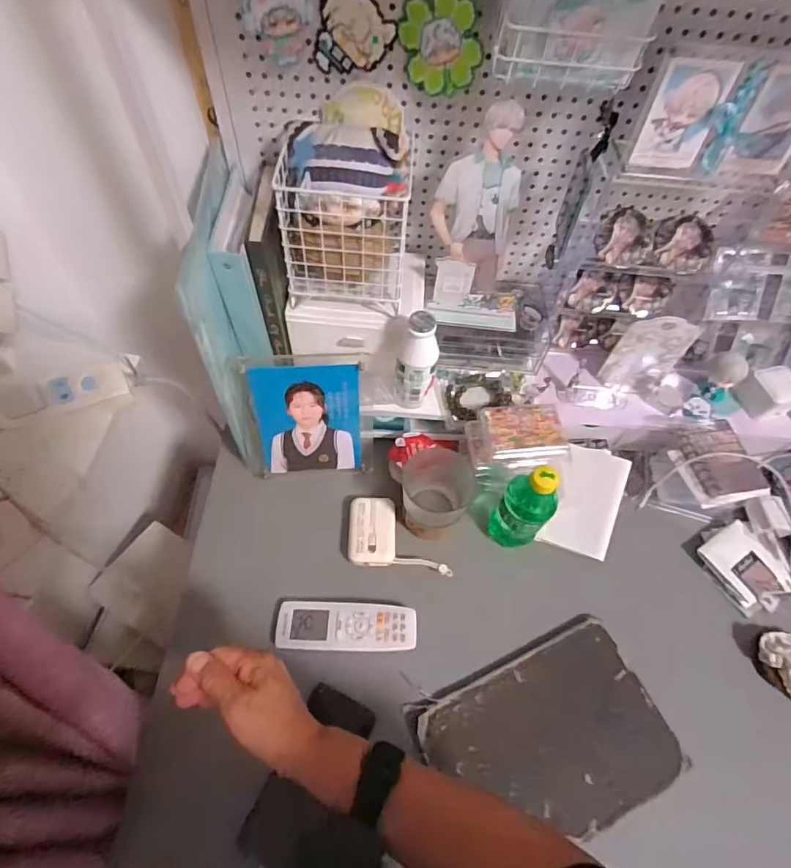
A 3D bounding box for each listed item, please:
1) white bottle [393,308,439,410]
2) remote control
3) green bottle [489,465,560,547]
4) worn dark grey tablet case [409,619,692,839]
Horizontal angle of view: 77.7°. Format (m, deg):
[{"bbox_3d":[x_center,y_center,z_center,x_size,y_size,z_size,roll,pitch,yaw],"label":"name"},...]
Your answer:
[{"bbox_3d":[0.026,-0.086,0.608,0.047,0.139,0.040,10,58,3],"label":"white bottle"},{"bbox_3d":[-0.056,0.224,0.574,0.158,0.013,0.056,1,55,3],"label":"remote control"},{"bbox_3d":[0.156,0.089,0.589,0.060,0.154,0.051,33,62,16],"label":"green bottle"},{"bbox_3d":[0.163,0.335,0.538,0.249,0.032,0.176,-20,62,-15],"label":"worn dark grey tablet case"}]

